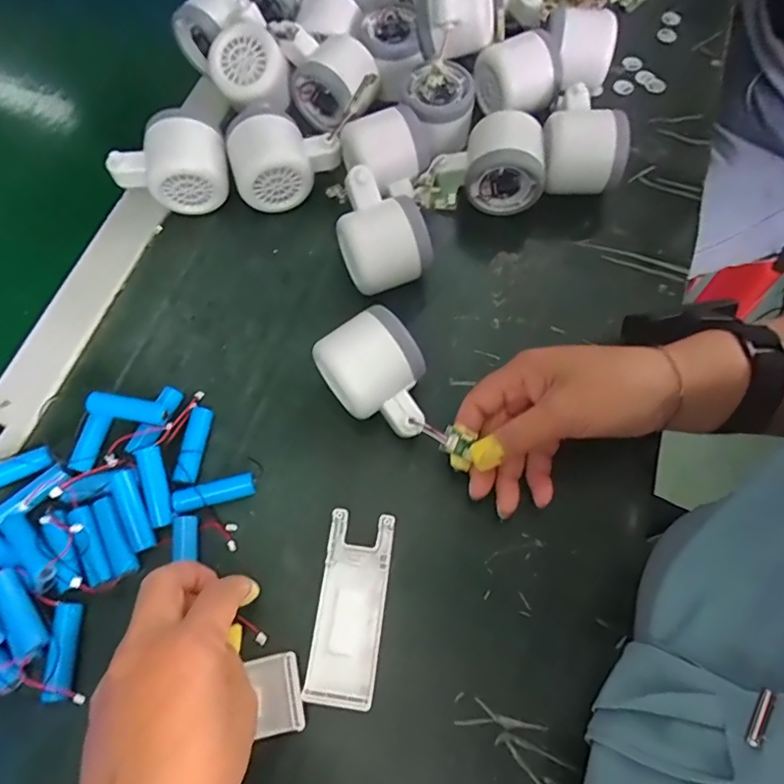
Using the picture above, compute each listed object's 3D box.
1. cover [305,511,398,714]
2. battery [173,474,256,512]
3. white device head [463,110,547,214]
[{"bbox_3d":[-0.024,0.126,0.313,0.040,0.013,0.104,7,69,2],"label":"cover"},{"bbox_3d":[-0.113,0.065,0.336,0.050,0.010,0.014,-13,69,-5],"label":"battery"},{"bbox_3d":[0.086,-0.176,0.402,0.064,0.054,0.059,7,69,2],"label":"white device head"}]

